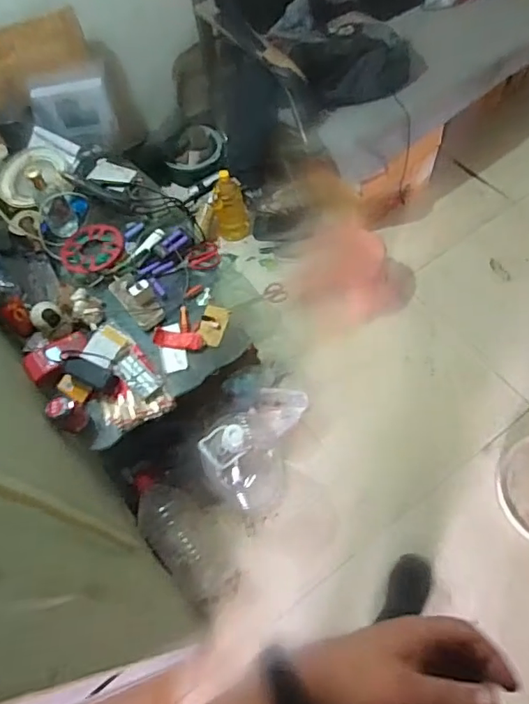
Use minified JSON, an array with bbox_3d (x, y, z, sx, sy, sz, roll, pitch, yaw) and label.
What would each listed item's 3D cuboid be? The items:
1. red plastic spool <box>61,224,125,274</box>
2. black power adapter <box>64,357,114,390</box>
[{"bbox_3d":[-0.499,-0.309,1.471,0.177,0.027,0.170,-1,63,2],"label":"red plastic spool"},{"bbox_3d":[-0.437,0.050,1.251,0.128,0.022,0.062,18,93,14],"label":"black power adapter"}]

